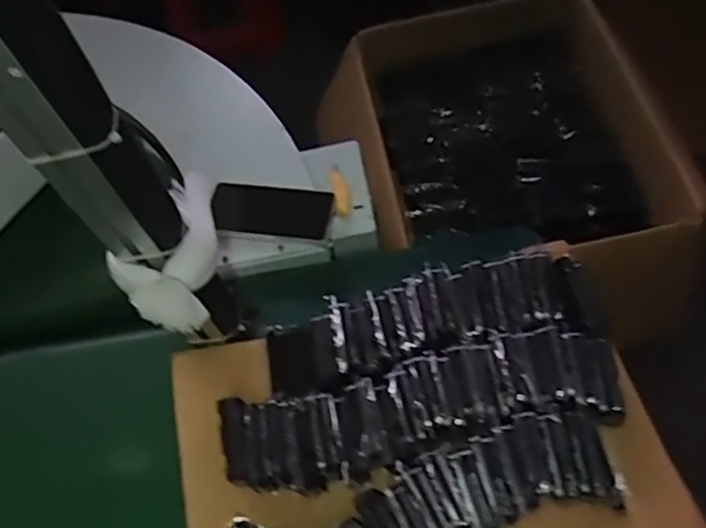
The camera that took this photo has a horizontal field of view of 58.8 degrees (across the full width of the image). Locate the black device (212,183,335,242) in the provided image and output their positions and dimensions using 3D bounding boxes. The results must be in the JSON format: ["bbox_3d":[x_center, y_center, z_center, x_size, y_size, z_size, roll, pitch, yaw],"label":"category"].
[{"bbox_3d":[-0.105,-0.068,0.799,0.156,0.007,0.063,7,79,14],"label":"black device"}]

